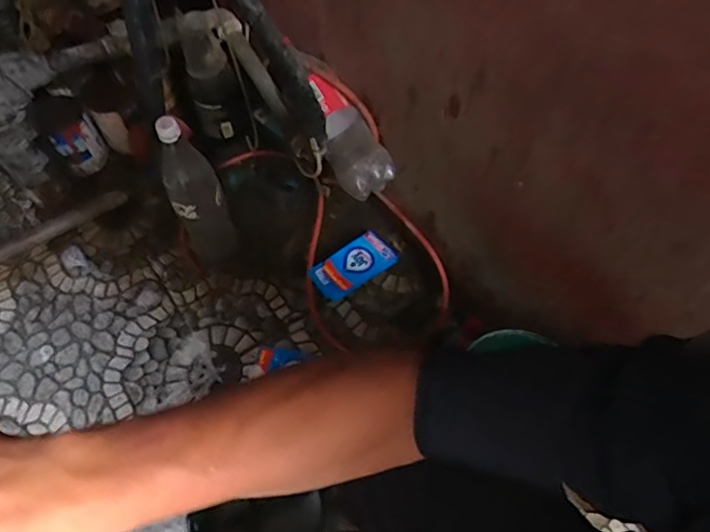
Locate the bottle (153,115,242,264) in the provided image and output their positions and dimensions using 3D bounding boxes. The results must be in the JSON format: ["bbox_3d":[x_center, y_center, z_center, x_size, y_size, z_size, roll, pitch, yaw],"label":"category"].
[{"bbox_3d":[-0.269,-0.128,0.924,0.089,0.332,0.103,-18,62,-10],"label":"bottle"}]

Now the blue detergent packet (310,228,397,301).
[{"bbox_3d":[-0.002,0.000,1.017,0.161,0.038,0.081,-36,67,-19],"label":"blue detergent packet"}]

